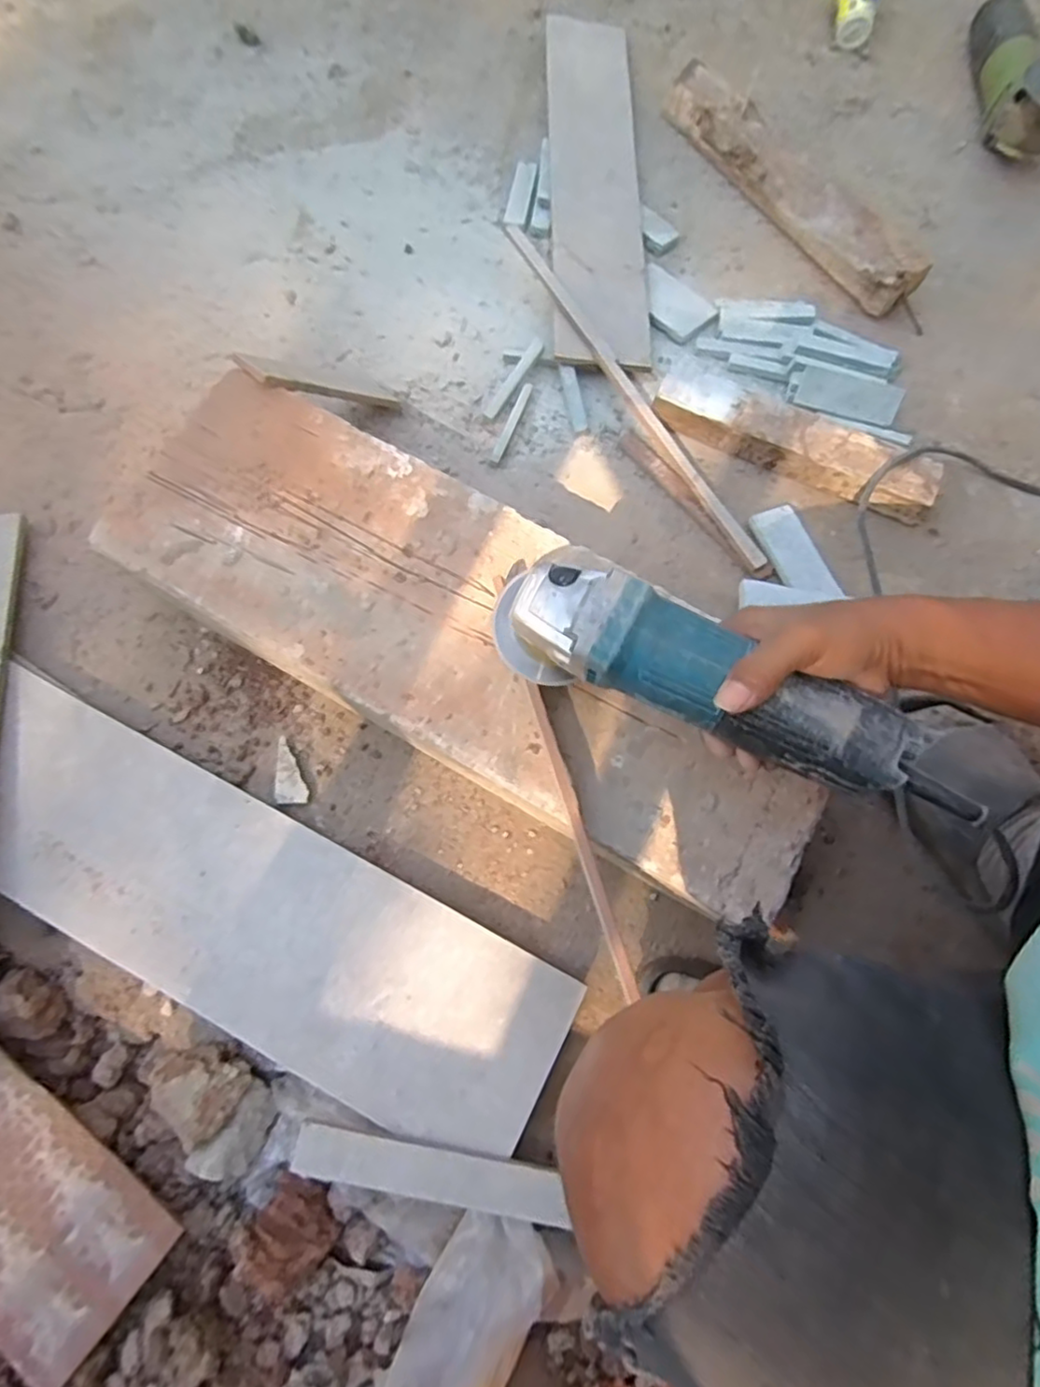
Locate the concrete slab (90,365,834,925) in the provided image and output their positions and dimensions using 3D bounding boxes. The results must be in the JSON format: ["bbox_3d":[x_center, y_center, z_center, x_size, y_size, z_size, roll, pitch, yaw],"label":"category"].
[{"bbox_3d":[-0.039,-0.054,0.500,0.580,0.028,0.200,29,79,7],"label":"concrete slab"}]

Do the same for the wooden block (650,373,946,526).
[{"bbox_3d":[0.271,-0.250,0.636,0.277,0.040,0.056,23,74,7],"label":"wooden block"}]

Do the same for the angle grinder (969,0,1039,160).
[{"bbox_3d":[0.600,-0.731,0.757,0.079,0.094,0.229,4,76,0],"label":"angle grinder"}]

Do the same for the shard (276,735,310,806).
[{"bbox_3d":[-0.198,0.068,0.564,0.026,0.012,0.056,0,73,0],"label":"shard"}]

